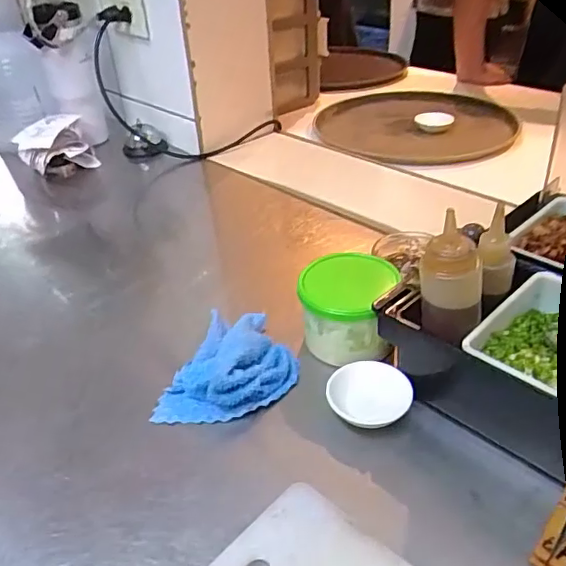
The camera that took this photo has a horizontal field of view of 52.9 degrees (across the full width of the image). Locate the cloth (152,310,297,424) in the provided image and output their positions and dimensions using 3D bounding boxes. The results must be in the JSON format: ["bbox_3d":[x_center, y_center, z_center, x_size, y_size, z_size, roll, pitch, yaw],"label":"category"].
[{"bbox_3d":[-0.049,0.081,0.542,0.103,0.045,0.132,13,38,25],"label":"cloth"}]

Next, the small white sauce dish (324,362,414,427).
[{"bbox_3d":[0.078,0.099,0.509,0.072,0.018,0.061,-1,50,13],"label":"small white sauce dish"}]

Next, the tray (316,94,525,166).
[{"bbox_3d":[0.252,-0.310,1.101,0.363,0.021,0.361,0,34,7],"label":"tray"}]

